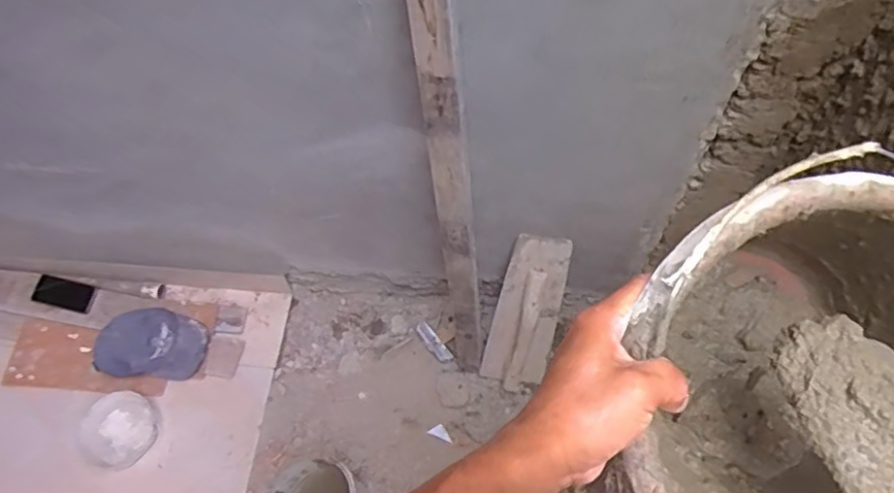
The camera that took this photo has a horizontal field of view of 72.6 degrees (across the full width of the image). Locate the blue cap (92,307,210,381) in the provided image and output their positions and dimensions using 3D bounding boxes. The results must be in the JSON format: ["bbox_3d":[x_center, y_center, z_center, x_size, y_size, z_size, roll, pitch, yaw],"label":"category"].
[{"bbox_3d":[-0.731,0.236,1.507,0.248,0.085,0.166,1,61,3],"label":"blue cap"}]

